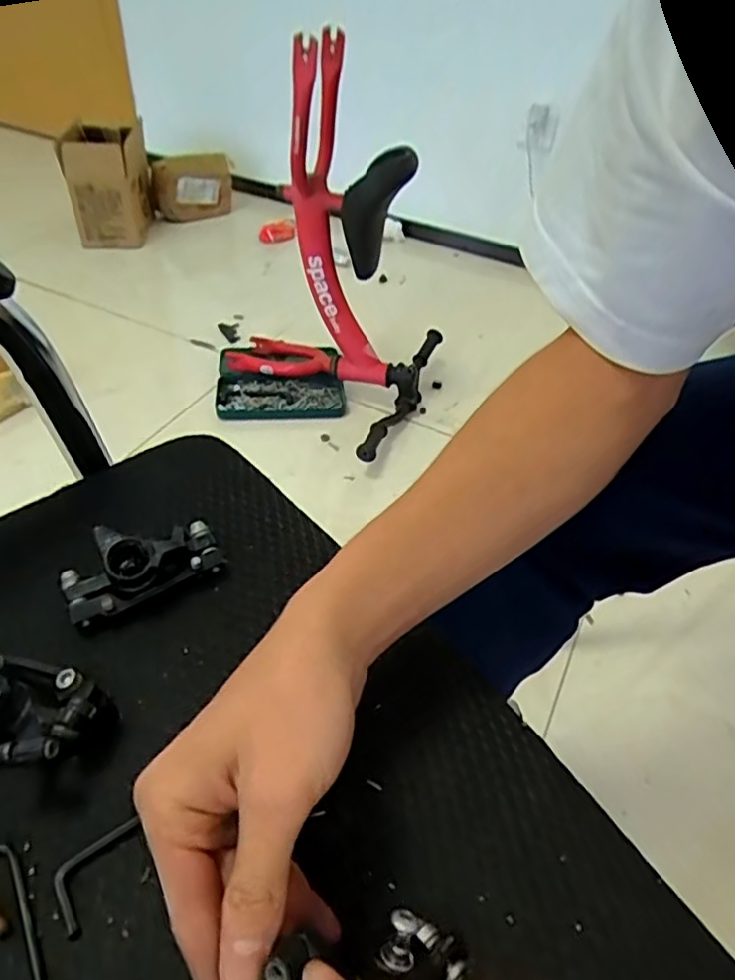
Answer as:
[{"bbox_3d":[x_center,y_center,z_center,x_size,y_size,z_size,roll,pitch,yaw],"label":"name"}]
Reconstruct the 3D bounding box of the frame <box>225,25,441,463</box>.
[{"bbox_3d":[-0.067,-0.419,1.125,0.379,0.575,0.380,21,46,17],"label":"frame"}]

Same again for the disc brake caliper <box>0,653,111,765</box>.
[{"bbox_3d":[-0.167,0.106,0.301,0.082,0.034,0.064,1,44,-2],"label":"disc brake caliper"}]

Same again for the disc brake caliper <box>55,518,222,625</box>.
[{"bbox_3d":[-0.129,0.039,0.365,0.086,0.037,0.041,-22,49,-24],"label":"disc brake caliper"}]

